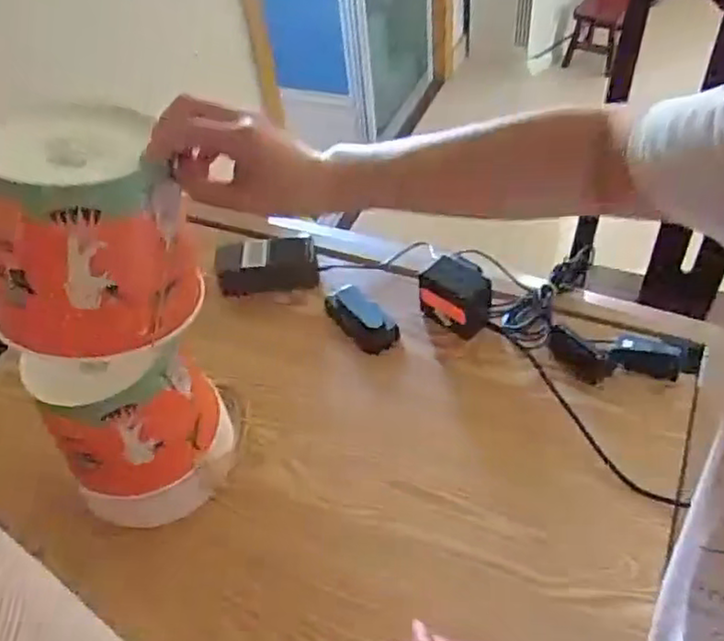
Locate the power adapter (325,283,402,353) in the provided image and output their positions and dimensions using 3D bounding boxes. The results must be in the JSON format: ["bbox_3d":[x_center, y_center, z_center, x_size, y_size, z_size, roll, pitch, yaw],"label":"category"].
[{"bbox_3d":[-0.002,-0.004,0.834,0.048,0.028,0.107,-34,54,-24],"label":"power adapter"}]

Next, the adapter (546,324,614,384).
[{"bbox_3d":[0.245,0.042,0.768,0.037,0.023,0.081,-34,54,-24],"label":"adapter"}]

